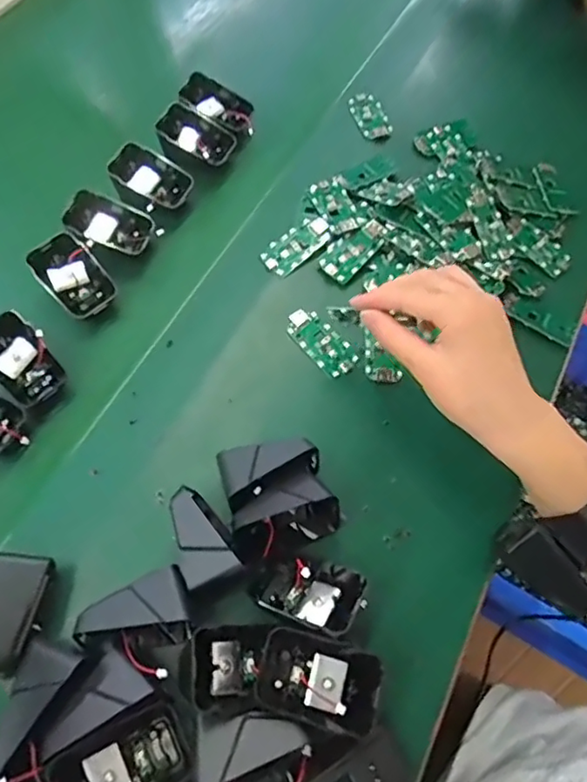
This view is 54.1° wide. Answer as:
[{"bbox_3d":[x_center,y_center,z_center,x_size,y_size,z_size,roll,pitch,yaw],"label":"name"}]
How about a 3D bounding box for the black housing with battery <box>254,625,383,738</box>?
[{"bbox_3d":[0.015,0.166,0.334,0.067,0.022,0.042,17,63,8],"label":"black housing with battery"}]

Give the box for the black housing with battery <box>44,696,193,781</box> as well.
[{"bbox_3d":[-0.092,0.204,0.312,0.065,0.031,0.045,-27,66,-14],"label":"black housing with battery"}]

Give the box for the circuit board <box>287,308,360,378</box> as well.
[{"bbox_3d":[0.022,-0.040,0.459,0.031,0.007,0.065,-36,69,-18],"label":"circuit board"}]

